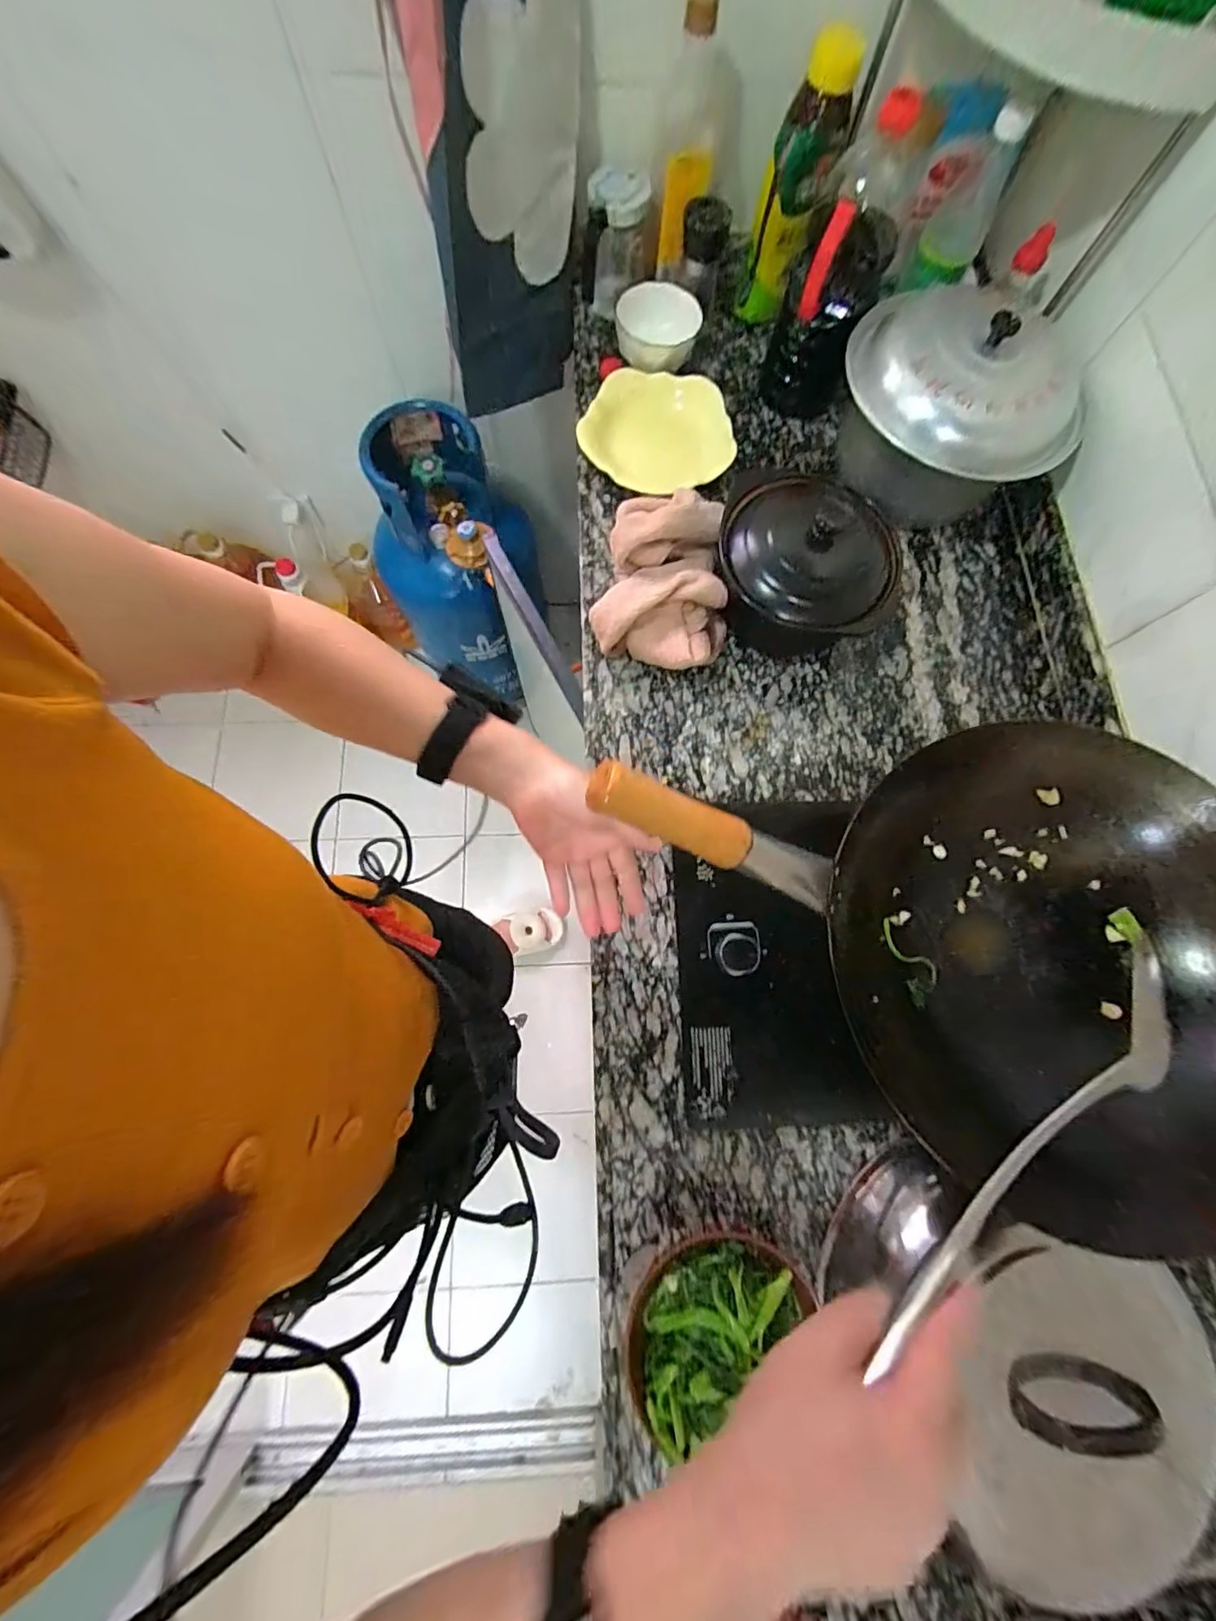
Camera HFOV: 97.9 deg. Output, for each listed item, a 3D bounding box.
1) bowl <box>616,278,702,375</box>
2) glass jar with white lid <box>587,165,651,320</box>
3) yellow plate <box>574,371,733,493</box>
[{"bbox_3d":[0.067,-0.652,0.721,0.112,0.052,0.112,0,76,-2],"label":"bowl"},{"bbox_3d":[0.017,-0.766,0.710,0.082,0.115,0.090,0,76,-2],"label":"glass jar with white lid"},{"bbox_3d":[0.062,-0.495,0.696,0.193,0.030,0.193,0,76,-2],"label":"yellow plate"}]

